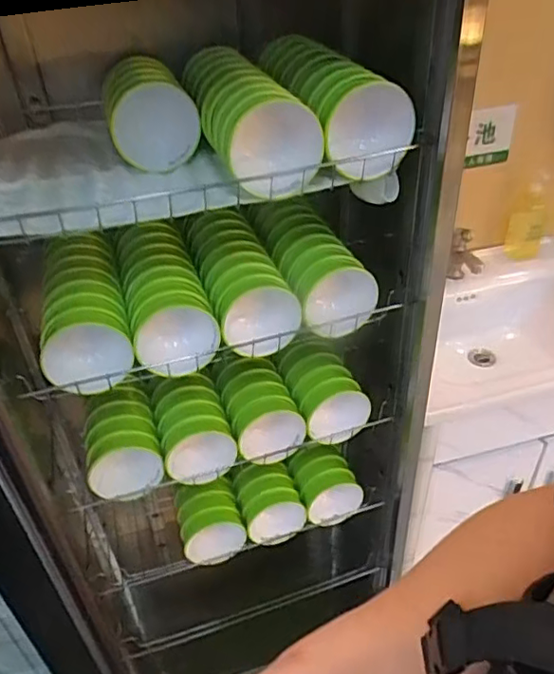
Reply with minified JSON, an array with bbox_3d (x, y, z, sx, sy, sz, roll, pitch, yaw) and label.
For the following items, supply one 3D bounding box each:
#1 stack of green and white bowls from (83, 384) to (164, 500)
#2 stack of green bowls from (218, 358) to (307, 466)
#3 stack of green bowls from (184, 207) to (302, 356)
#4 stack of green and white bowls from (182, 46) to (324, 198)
[{"bbox_3d":[-0.242,0.163,0.903,0.110,0.101,0.168,-13,39,-13],"label":"stack of green and white bowls"},{"bbox_3d":[-0.032,0.111,0.951,0.111,0.106,0.153,-14,39,-14],"label":"stack of green bowls"},{"bbox_3d":[-0.056,-0.089,0.860,0.112,0.103,0.255,-12,38,-11],"label":"stack of green bowls"},{"bbox_3d":[-0.038,-0.270,0.719,0.094,0.103,0.256,-14,39,-13],"label":"stack of green and white bowls"}]

